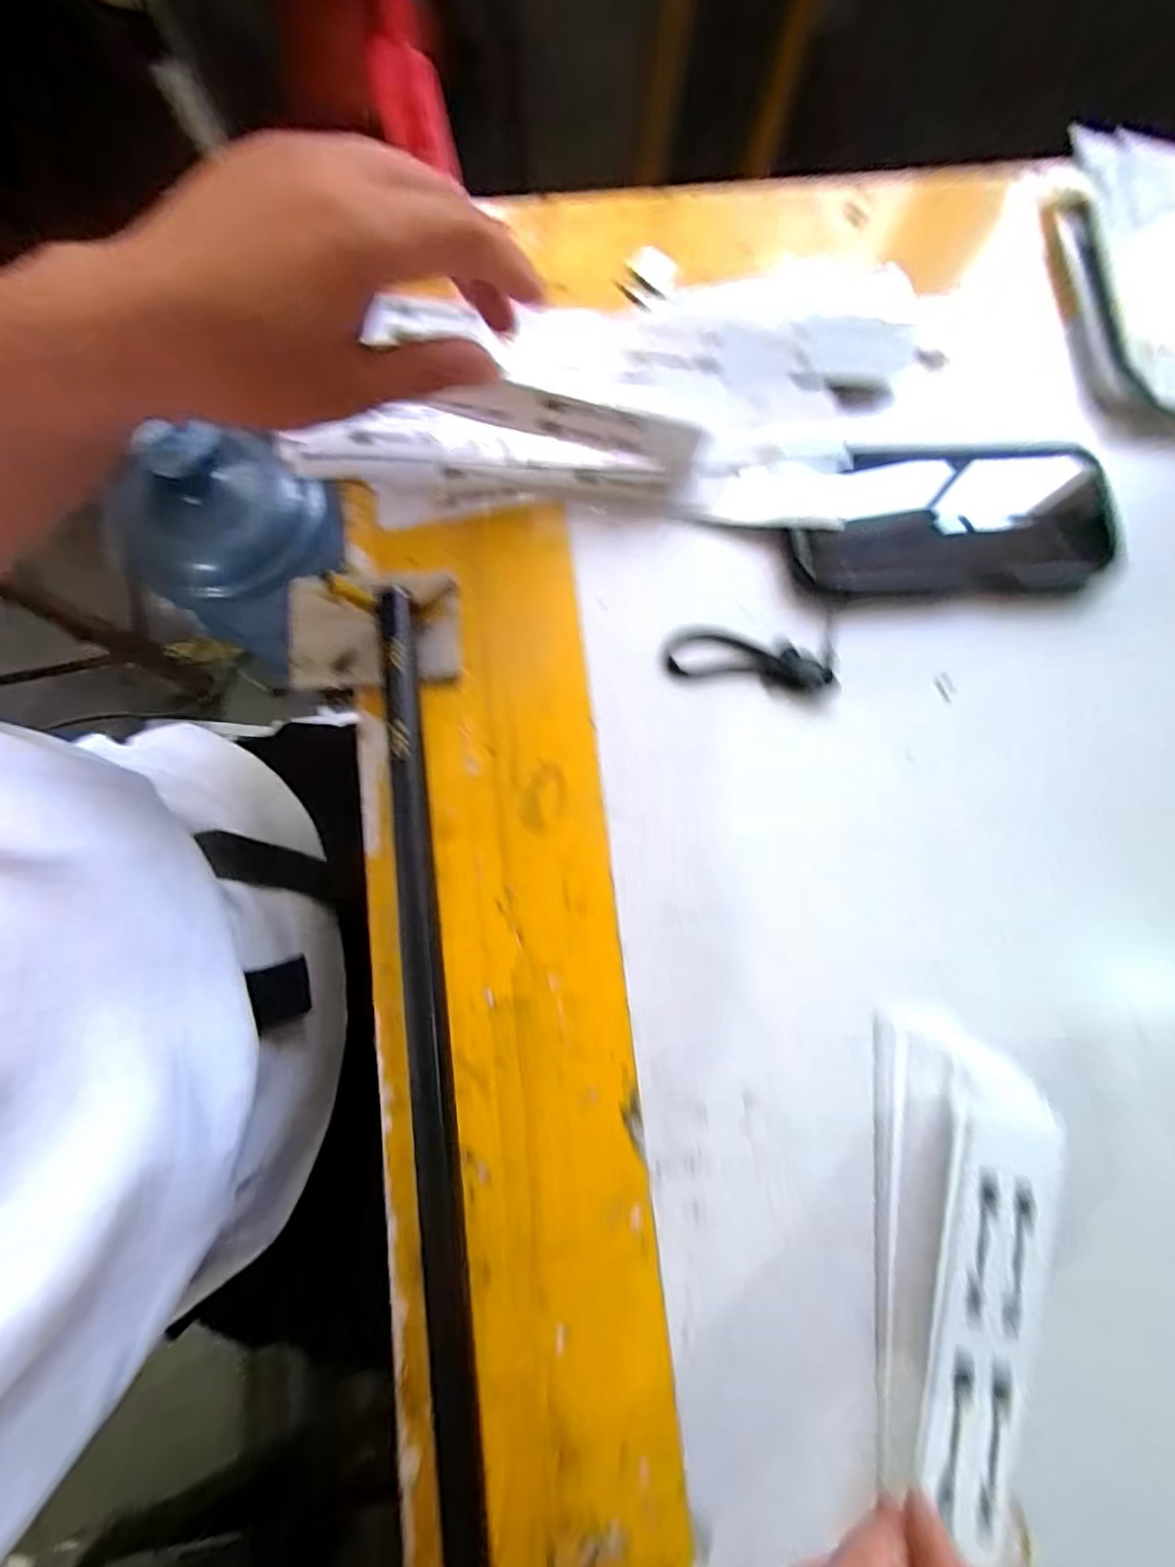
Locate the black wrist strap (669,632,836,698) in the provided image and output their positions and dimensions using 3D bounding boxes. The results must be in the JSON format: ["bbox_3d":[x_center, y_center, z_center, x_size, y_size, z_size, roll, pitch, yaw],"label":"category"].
[{"bbox_3d":[0.081,-0.060,0.295,0.081,0.008,0.026,11,80,1],"label":"black wrist strap"}]

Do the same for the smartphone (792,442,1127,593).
[{"bbox_3d":[0.186,-0.132,0.298,0.154,0.018,0.072,0,80,-1],"label":"smartphone"}]

